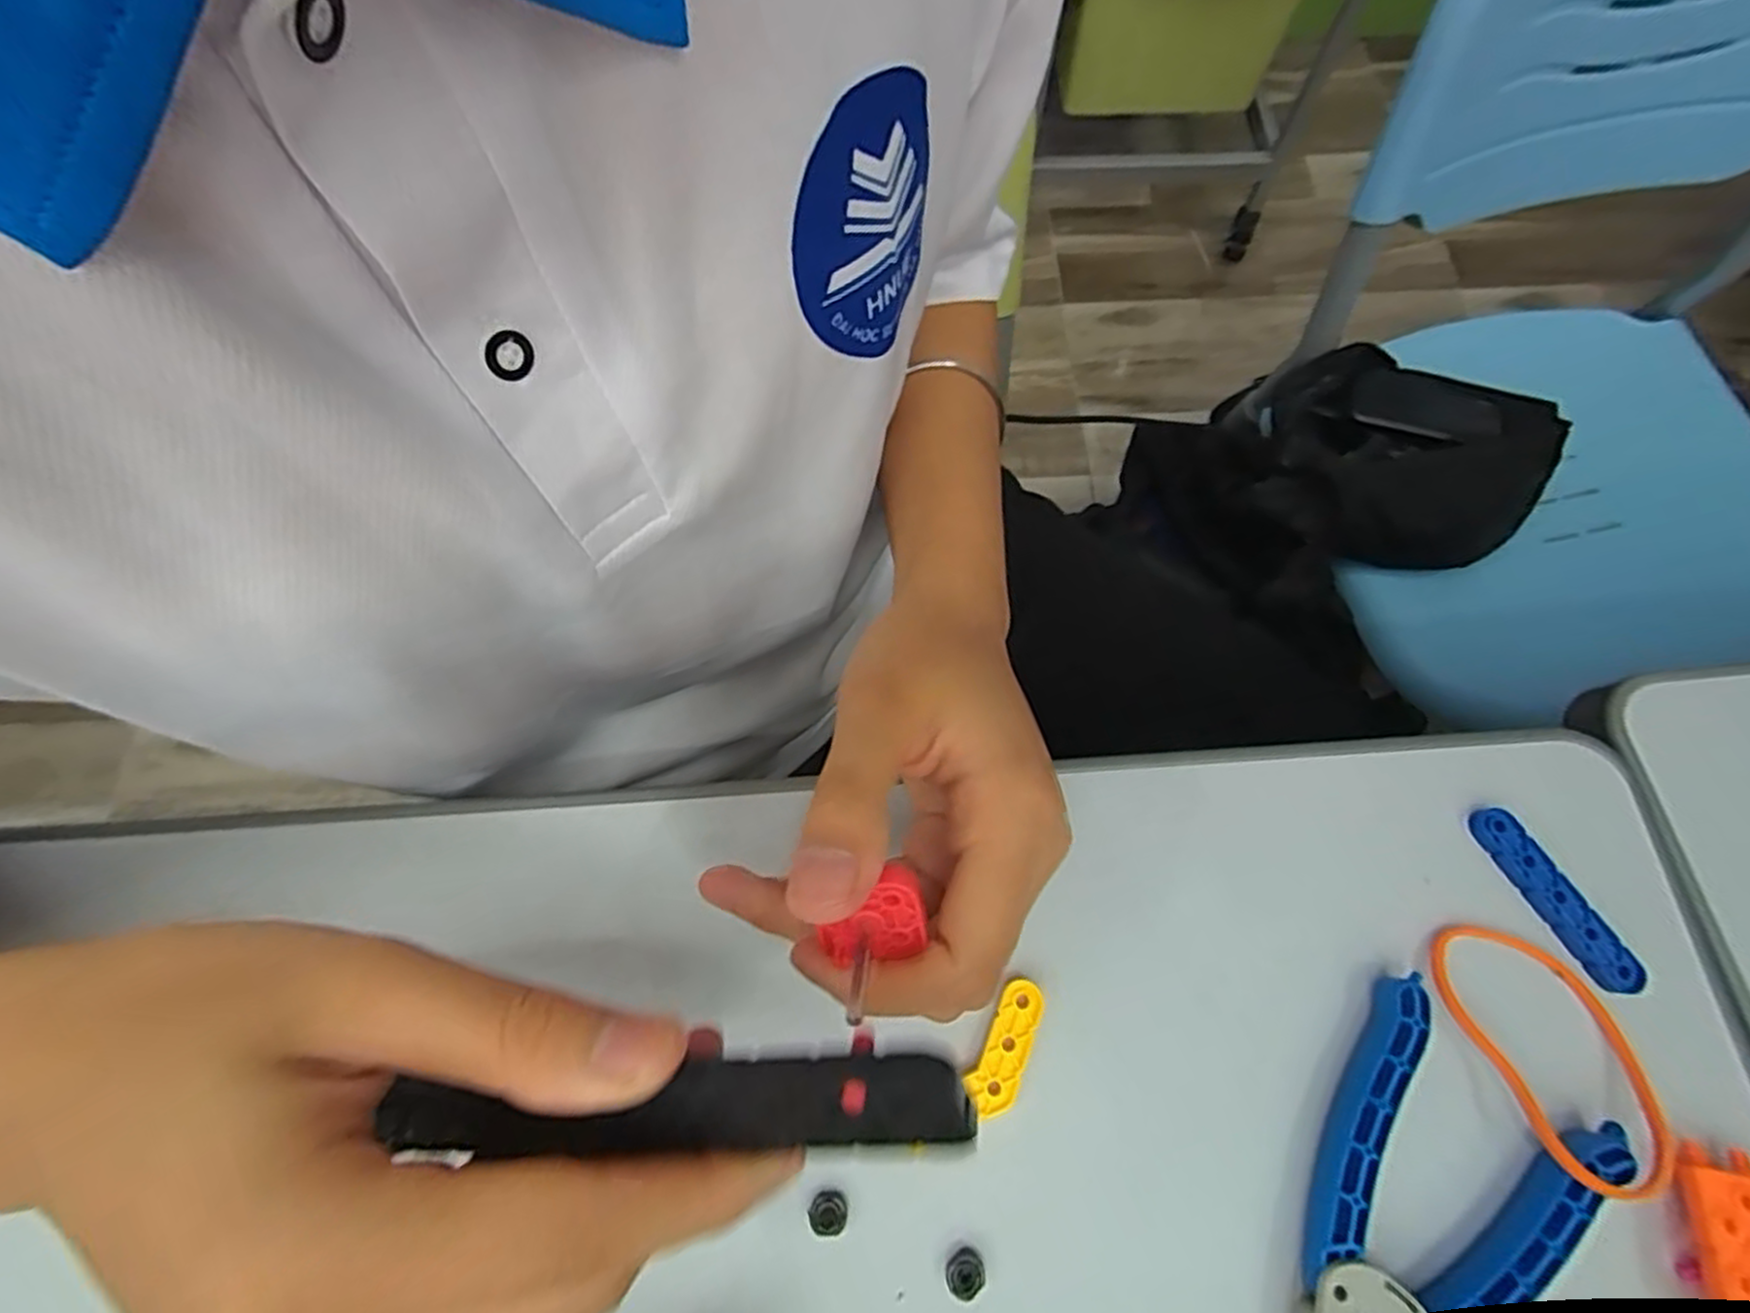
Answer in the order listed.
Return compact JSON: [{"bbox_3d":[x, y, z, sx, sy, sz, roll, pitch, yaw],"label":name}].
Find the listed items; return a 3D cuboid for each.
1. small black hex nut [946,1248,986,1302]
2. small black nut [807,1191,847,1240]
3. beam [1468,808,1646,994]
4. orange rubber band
[{"bbox_3d":[0.025,0.170,0.209,0.011,0.005,0.010,-27,71,-9],"label":"small black hex nut"},{"bbox_3d":[-0.013,0.159,0.216,0.011,0.006,0.010,-1,69,1],"label":"small black nut"},{"bbox_3d":[0.216,0.077,0.242,0.013,0.006,0.061,-28,71,-9],"label":"beam"},{"bbox_3d":[0.202,0.115,0.225,0.049,0.005,0.074,-15,62,-17],"label":"orange rubber band"}]

